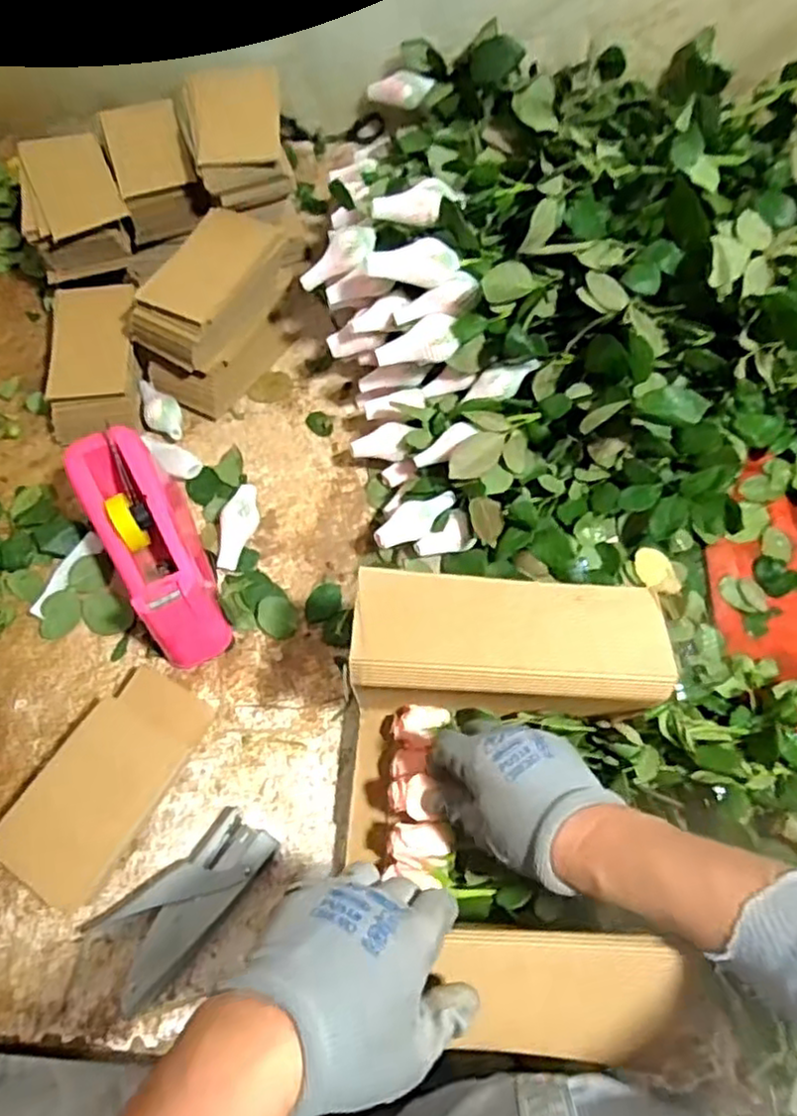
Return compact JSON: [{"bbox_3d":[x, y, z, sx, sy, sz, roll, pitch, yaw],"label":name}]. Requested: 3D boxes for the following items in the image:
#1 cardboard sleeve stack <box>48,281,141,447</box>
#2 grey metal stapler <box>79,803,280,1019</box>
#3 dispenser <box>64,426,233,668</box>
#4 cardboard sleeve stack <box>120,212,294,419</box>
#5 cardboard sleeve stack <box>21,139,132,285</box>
[{"bbox_3d":[-0.312,-0.201,0.711,0.087,0.072,0.157,-4,66,-3],"label":"cardboard sleeve stack"},{"bbox_3d":[-0.162,0.262,0.531,0.143,0.030,0.072,-38,72,-16],"label":"grey metal stapler"},{"bbox_3d":[-0.210,-0.007,0.609,0.074,0.103,0.201,-30,70,-14],"label":"dispenser"},{"bbox_3d":[-0.188,-0.254,0.713,0.091,0.124,0.175,30,69,12],"label":"cardboard sleeve stack"},{"bbox_3d":[-0.355,-0.383,0.748,0.104,0.070,0.138,-23,68,-10],"label":"cardboard sleeve stack"}]

